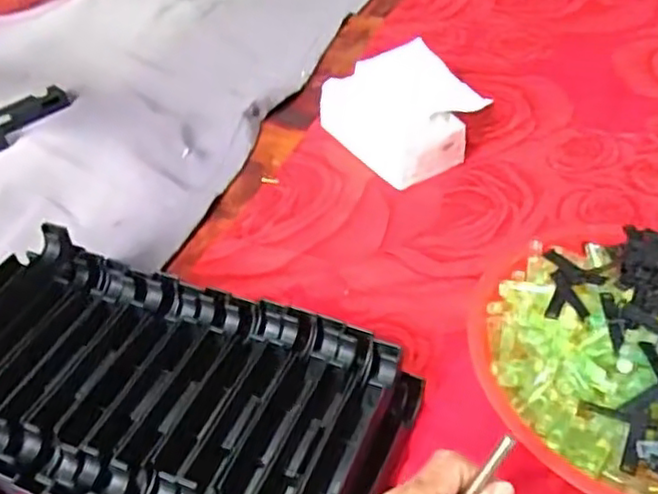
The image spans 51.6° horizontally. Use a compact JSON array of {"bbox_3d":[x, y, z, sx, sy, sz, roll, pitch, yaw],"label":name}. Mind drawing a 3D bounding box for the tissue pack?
[{"bbox_3d":[0.078,-0.156,0.773,0.128,0.085,0.171,-19,42,-17],"label":"tissue pack"}]

